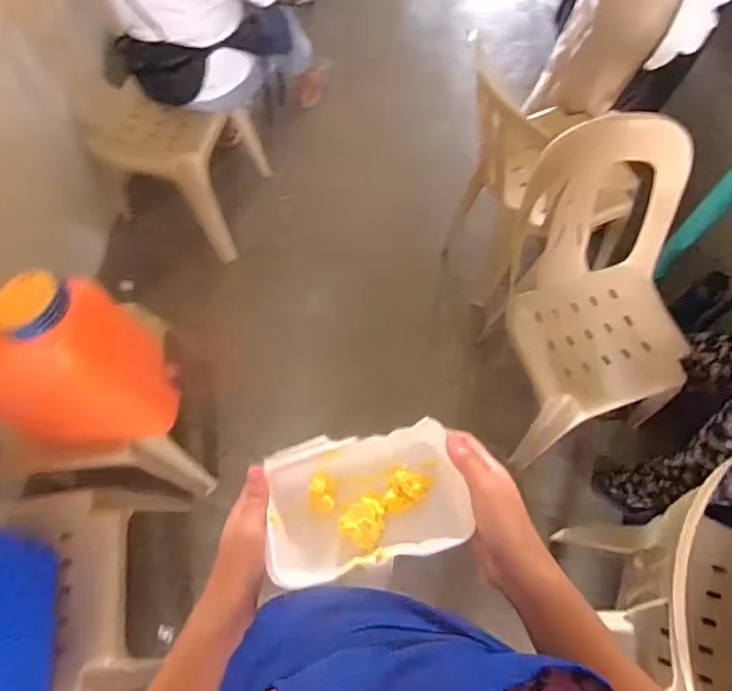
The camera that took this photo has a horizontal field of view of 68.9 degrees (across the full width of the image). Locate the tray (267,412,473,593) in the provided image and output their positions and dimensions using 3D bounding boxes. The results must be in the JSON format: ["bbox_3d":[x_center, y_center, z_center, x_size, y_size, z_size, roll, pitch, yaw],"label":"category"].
[{"bbox_3d":[-0.001,0.136,0.464,0.166,0.044,0.121,-6,66,-1],"label":"tray"}]

